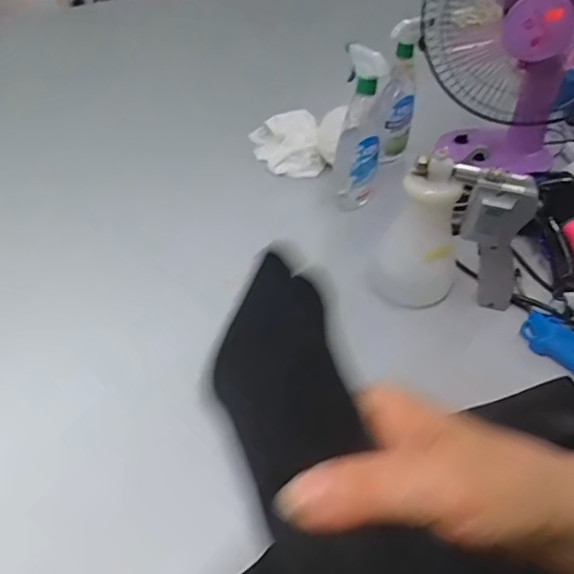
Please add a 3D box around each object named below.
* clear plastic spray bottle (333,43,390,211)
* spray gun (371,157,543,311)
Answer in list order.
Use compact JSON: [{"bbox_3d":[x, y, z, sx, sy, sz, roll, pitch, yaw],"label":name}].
[{"bbox_3d":[0.116,-0.238,0.876,0.074,0.253,0.064,7,40,4],"label":"clear plastic spray bottle"},{"bbox_3d":[0.218,-0.077,0.729,0.182,0.200,0.121,11,41,8],"label":"spray gun"}]

